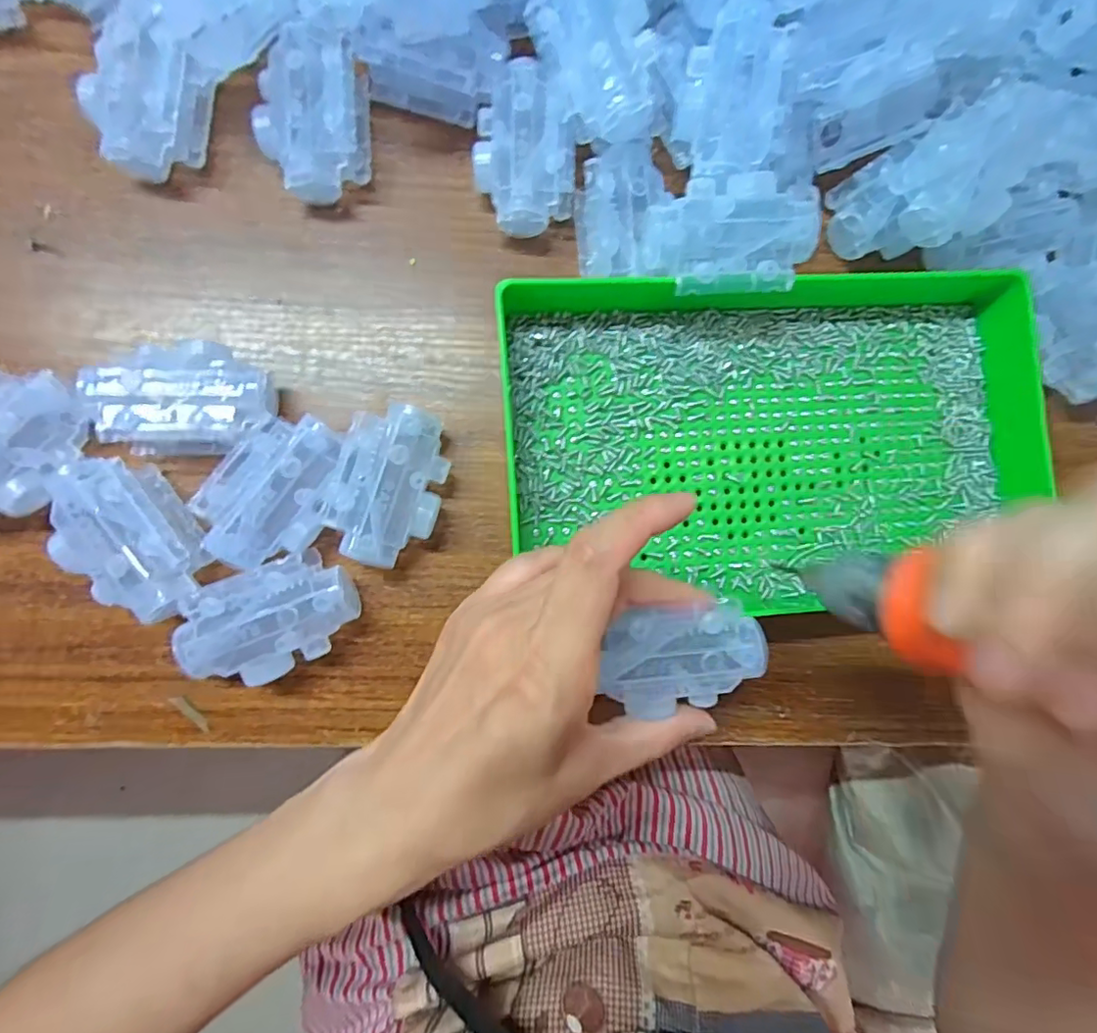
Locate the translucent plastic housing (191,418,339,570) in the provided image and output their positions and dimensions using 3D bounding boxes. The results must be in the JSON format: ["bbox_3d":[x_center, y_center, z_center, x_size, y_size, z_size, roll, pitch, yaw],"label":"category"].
[{"bbox_3d":[-0.115,-0.010,0.243,0.044,0.028,0.068,35,84,-3],"label":"translucent plastic housing"}]

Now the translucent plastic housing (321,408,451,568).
[{"bbox_3d":[-0.069,-0.014,0.248,0.043,0.029,0.068,16,86,-5],"label":"translucent plastic housing"}]

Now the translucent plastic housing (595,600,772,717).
[{"bbox_3d":[0.051,0.054,0.213,0.061,0.016,0.042,-6,88,-4],"label":"translucent plastic housing"}]

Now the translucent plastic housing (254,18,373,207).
[{"bbox_3d":[-0.105,-0.179,0.252,0.043,0.027,0.066,1,87,-5],"label":"translucent plastic housing"}]

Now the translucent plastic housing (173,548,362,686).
[{"bbox_3d":[-0.117,0.044,0.238,0.067,0.029,0.044,-24,90,-6],"label":"translucent plastic housing"}]

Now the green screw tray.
[{"bbox_3d":[0.102,-0.035,0.259,0.245,0.032,0.159,-3,87,-6],"label":"green screw tray"}]

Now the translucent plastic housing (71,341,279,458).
[{"bbox_3d":[-0.154,-0.051,0.240,0.069,0.031,0.047,-1,87,-6],"label":"translucent plastic housing"}]

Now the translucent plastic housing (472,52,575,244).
[{"bbox_3d":[-0.012,-0.169,0.260,0.044,0.027,0.068,-7,88,-6],"label":"translucent plastic housing"}]

